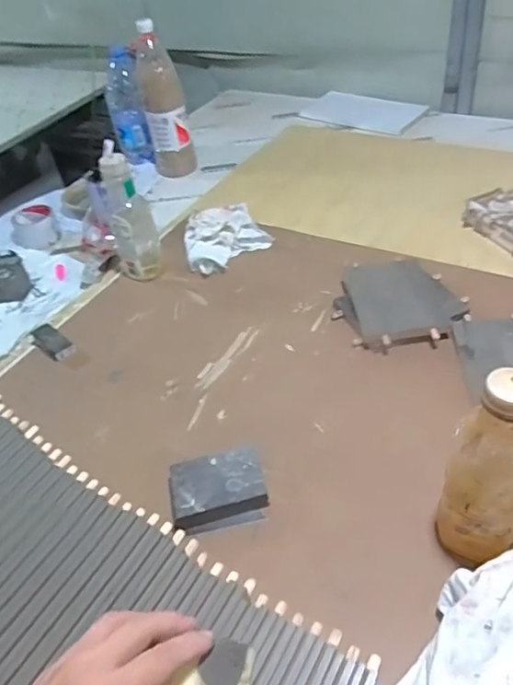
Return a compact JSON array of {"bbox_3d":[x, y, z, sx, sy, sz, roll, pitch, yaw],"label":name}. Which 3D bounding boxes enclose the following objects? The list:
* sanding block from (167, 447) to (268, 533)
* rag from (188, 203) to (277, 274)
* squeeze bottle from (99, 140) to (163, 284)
[{"bbox_3d":[-0.043,0.158,0.596,0.101,0.028,0.079,-12,43,-6],"label":"sanding block"},{"bbox_3d":[-0.057,-0.192,0.968,0.143,0.035,0.175,-13,43,-7],"label":"rag"},{"bbox_3d":[-0.203,-0.193,0.862,0.056,0.204,0.065,20,49,26],"label":"squeeze bottle"}]

